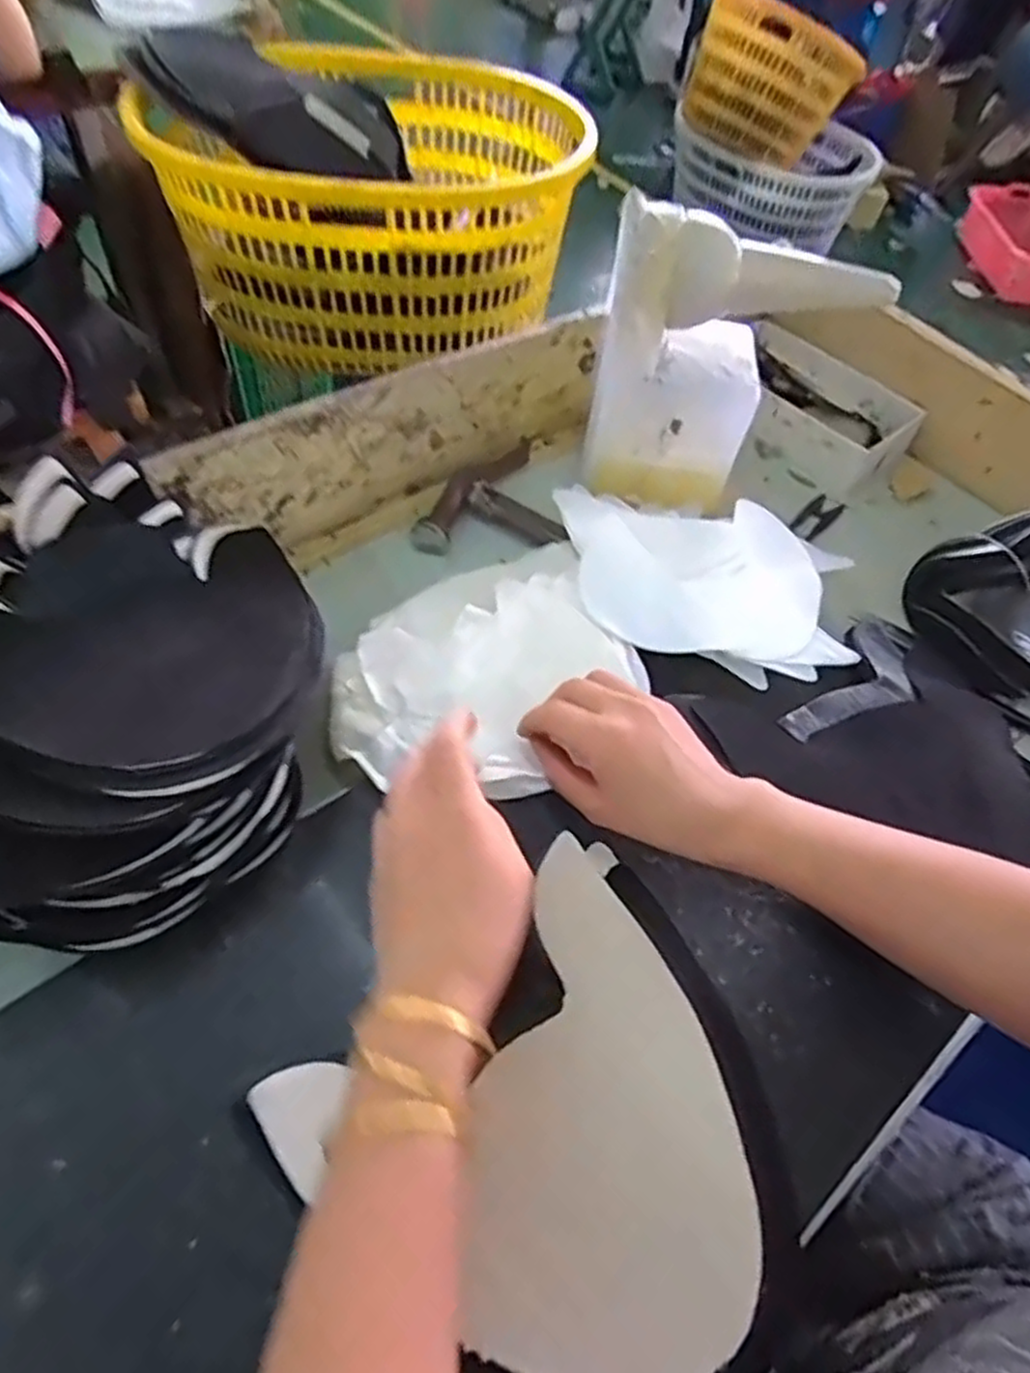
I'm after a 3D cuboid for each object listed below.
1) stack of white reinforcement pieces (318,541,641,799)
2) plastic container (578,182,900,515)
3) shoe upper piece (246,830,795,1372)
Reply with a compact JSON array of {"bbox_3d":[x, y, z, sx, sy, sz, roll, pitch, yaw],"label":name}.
[{"bbox_3d":[-0.020,-0.017,0.498,0.166,0.035,0.219,38,63,20],"label":"stack of white reinforcement pieces"},{"bbox_3d":[0.158,-0.238,0.571,0.184,0.183,0.114,13,54,4],"label":"plastic container"},{"bbox_3d":[0.027,0.195,0.345,0.202,0.012,0.191,-35,66,-27],"label":"shoe upper piece"}]

